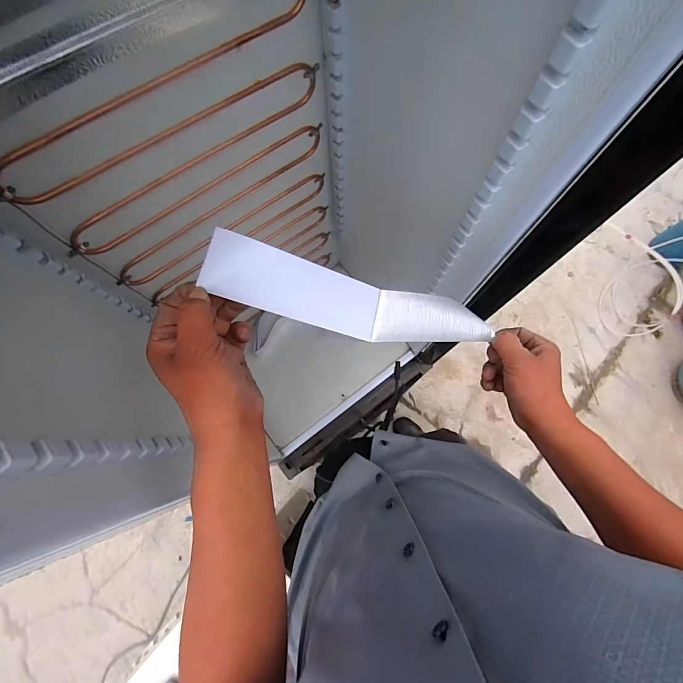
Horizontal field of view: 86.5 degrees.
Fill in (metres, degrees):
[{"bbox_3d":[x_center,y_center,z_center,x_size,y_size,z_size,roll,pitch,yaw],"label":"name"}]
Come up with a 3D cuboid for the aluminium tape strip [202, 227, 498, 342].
[{"bbox_3d":[0.030,-0.037,0.386,0.334,0.030,0.061,11,75,-25],"label":"aluminium tape strip"}]

